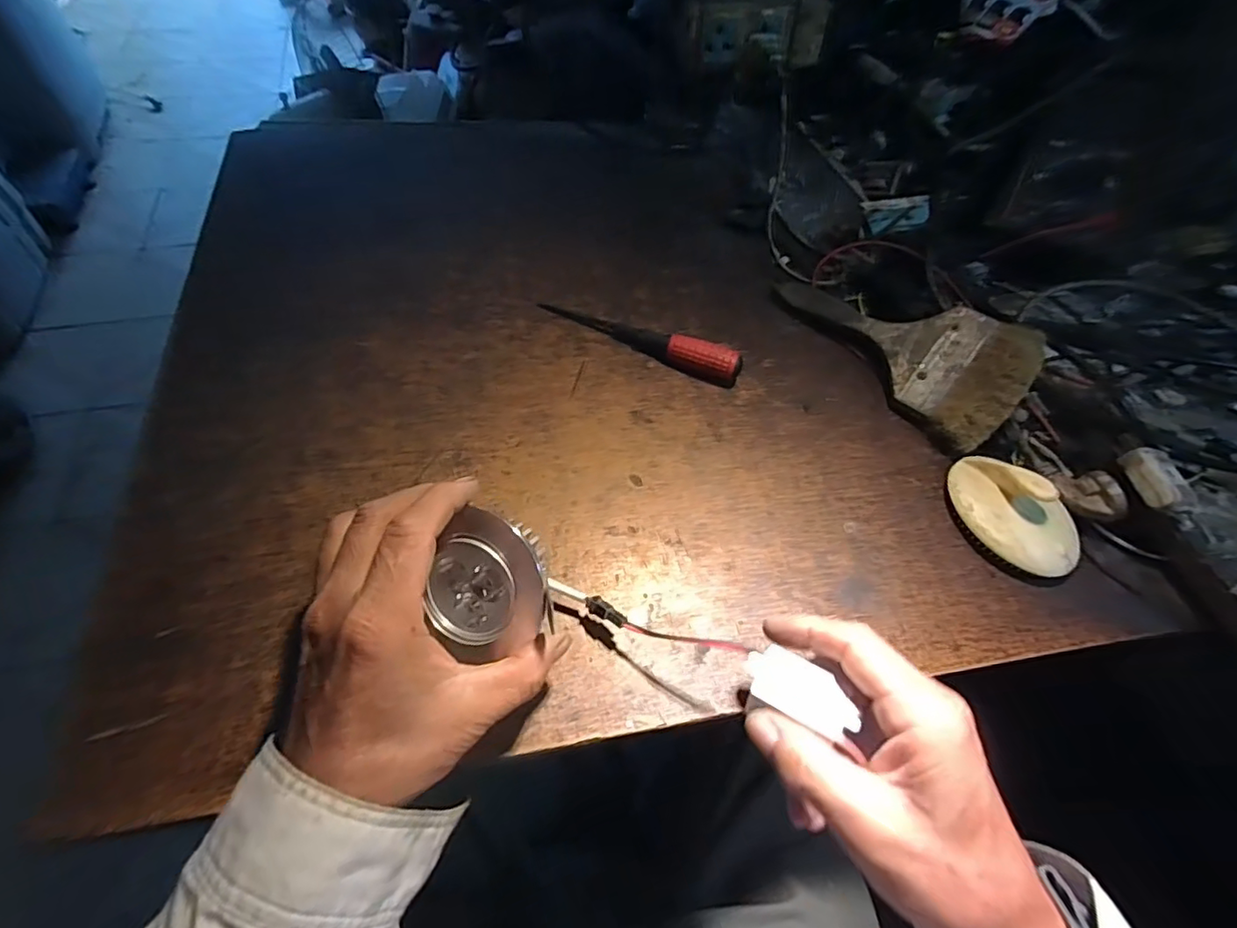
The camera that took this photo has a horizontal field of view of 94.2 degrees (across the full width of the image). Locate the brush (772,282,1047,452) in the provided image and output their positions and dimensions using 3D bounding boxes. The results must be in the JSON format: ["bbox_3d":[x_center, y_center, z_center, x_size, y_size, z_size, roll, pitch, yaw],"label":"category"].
[{"bbox_3d":[0.232,-0.110,0.458,0.094,0.014,0.199,-42,61,7],"label":"brush"}]

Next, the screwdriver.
[{"bbox_3d":[0.016,-0.098,0.449,0.159,0.020,0.021,19,57,8],"label":"screwdriver"}]

